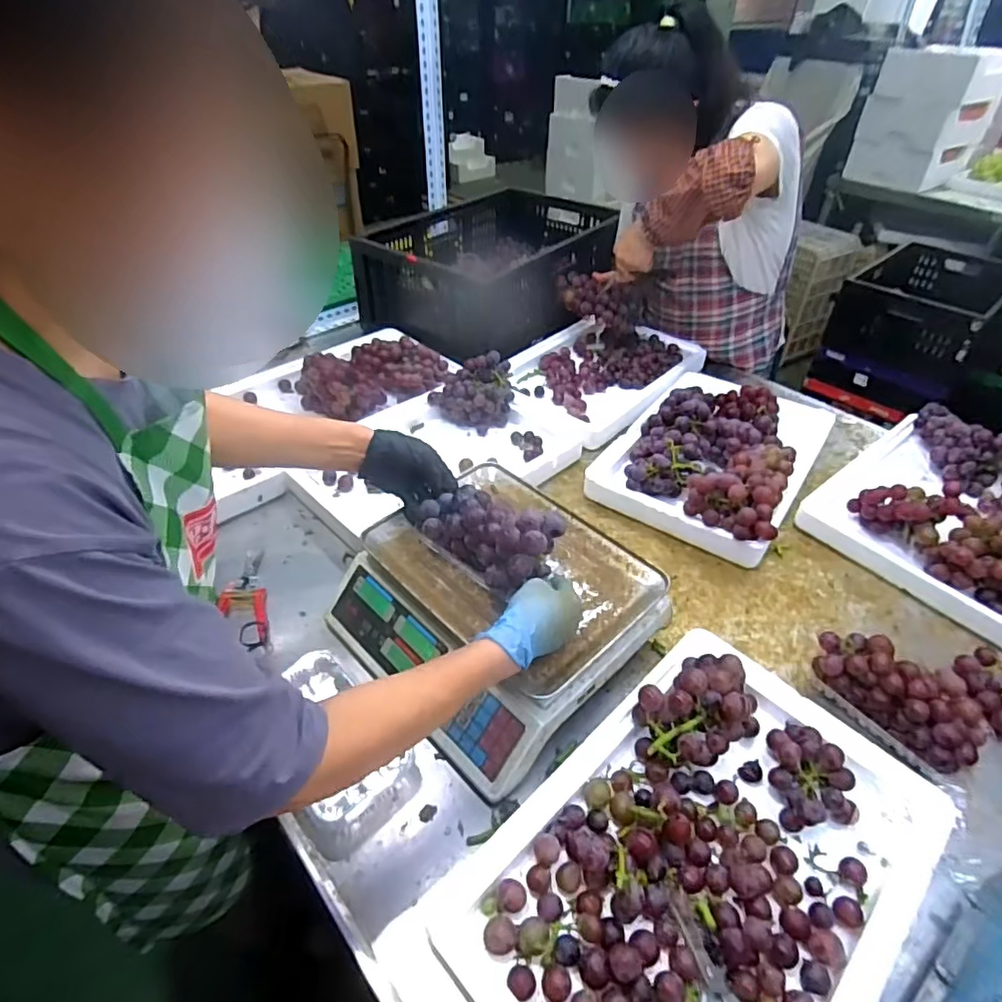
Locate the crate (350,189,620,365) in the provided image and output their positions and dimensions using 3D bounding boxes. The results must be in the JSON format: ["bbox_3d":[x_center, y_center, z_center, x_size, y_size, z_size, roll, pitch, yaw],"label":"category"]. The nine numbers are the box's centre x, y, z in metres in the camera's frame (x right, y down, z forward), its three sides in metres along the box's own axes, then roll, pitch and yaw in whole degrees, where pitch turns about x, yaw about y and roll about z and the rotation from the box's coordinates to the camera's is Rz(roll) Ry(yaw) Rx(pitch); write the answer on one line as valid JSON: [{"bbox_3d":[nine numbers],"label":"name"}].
[{"bbox_3d":[-0.026,-0.588,1.499,0.446,0.219,0.606,22,45,22],"label":"crate"}]

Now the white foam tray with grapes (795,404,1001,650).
[{"bbox_3d":[0.749,0.014,0.923,0.440,0.097,0.390,-29,49,-29],"label":"white foam tray with grapes"}]

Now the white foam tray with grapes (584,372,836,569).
[{"bbox_3d":[0.382,-0.103,1.040,0.300,0.116,0.446,26,47,26],"label":"white foam tray with grapes"}]

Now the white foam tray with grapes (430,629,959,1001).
[{"bbox_3d":[0.197,0.320,0.543,0.461,0.089,0.308,-32,51,-31],"label":"white foam tray with grapes"}]

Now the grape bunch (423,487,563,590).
[{"bbox_3d":[-0.007,0.049,0.702,0.092,0.090,0.189,-31,32,-35],"label":"grape bunch"}]

